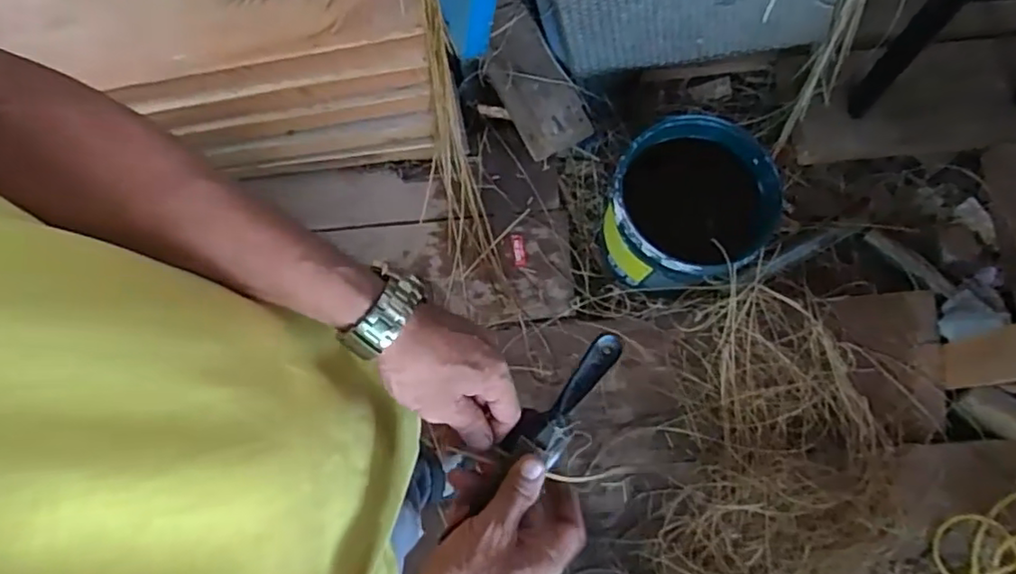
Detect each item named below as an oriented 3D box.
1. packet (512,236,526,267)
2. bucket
[{"bbox_3d":[0.024,-0.080,1.361,0.025,0.012,0.072,-7,79,2],"label":"packet"},{"bbox_3d":[0.345,-0.144,1.234,0.285,0.249,0.285,-1,79,3],"label":"bucket"}]

